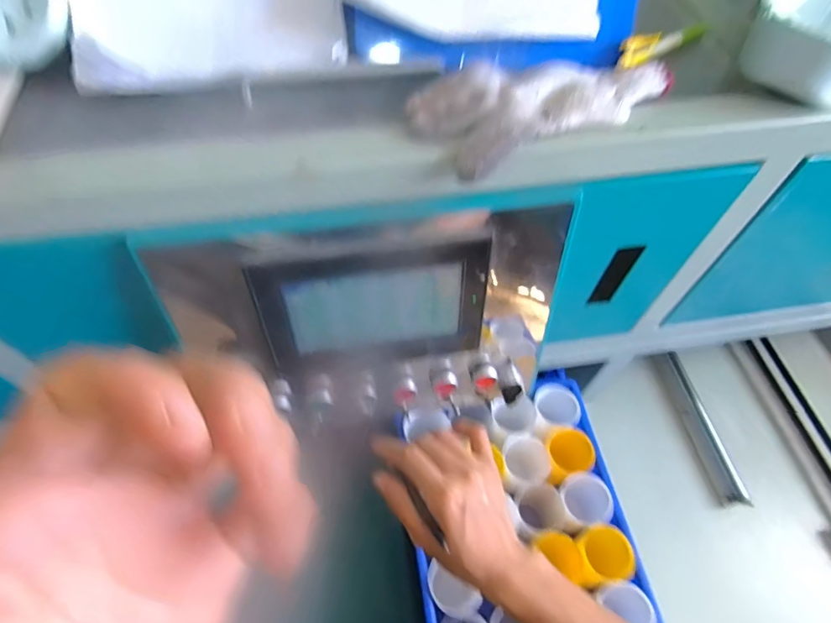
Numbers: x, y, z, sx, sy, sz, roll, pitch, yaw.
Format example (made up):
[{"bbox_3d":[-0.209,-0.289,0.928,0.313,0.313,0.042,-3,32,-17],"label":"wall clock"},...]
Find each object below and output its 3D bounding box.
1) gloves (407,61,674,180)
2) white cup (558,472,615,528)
[{"bbox_3d":[0.100,-0.168,0.383,0.200,0.027,0.085,-21,60,-14],"label":"gloves"},{"bbox_3d":[0.222,0.260,0.664,0.062,0.085,0.063,1,57,-1],"label":"white cup"}]

